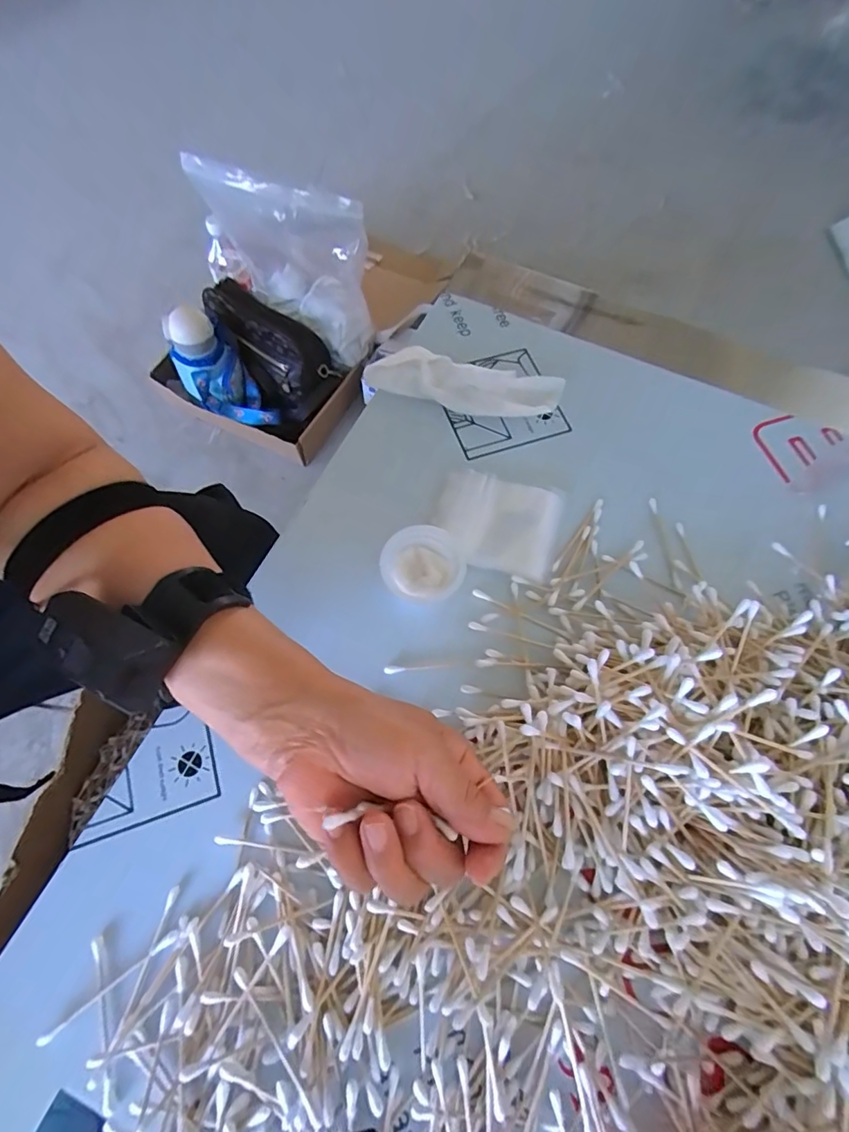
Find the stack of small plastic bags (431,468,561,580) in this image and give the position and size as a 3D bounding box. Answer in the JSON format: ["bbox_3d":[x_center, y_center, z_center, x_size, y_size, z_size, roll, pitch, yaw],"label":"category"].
[{"bbox_3d":[0.050,-0.031,0.358,0.085,0.008,0.069,19,68,6],"label":"stack of small plastic bags"}]

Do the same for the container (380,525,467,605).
[{"bbox_3d":[0.000,-0.001,0.334,0.048,0.024,0.052,1,67,-1],"label":"container"}]

